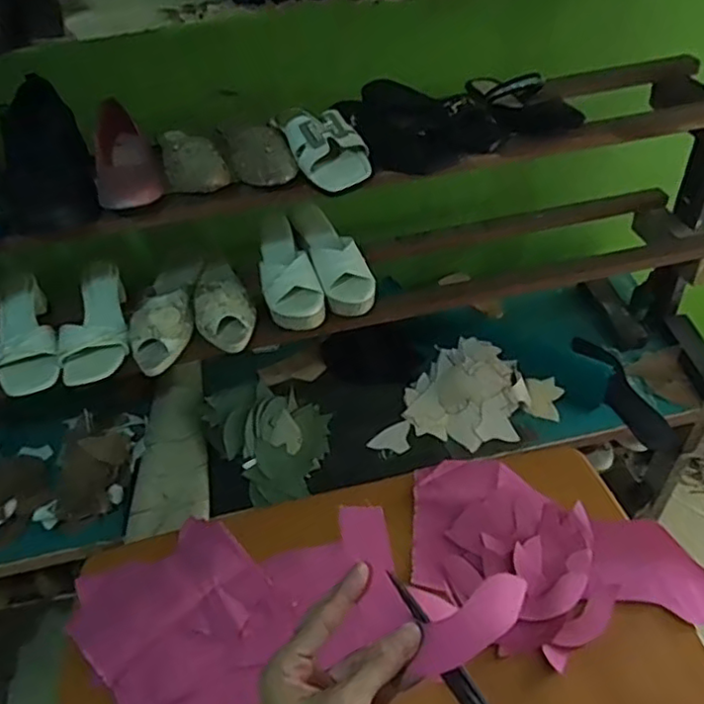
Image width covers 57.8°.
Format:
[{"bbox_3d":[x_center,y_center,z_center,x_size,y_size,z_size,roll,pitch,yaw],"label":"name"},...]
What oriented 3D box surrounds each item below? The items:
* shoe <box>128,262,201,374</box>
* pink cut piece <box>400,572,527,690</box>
[{"bbox_3d":[-0.287,-0.071,0.976,0.091,0.070,0.244,-9,45,-2],"label":"shoe"},{"bbox_3d":[0.081,0.176,0.415,0.092,0.017,0.035,-32,50,-24],"label":"pink cut piece"}]

